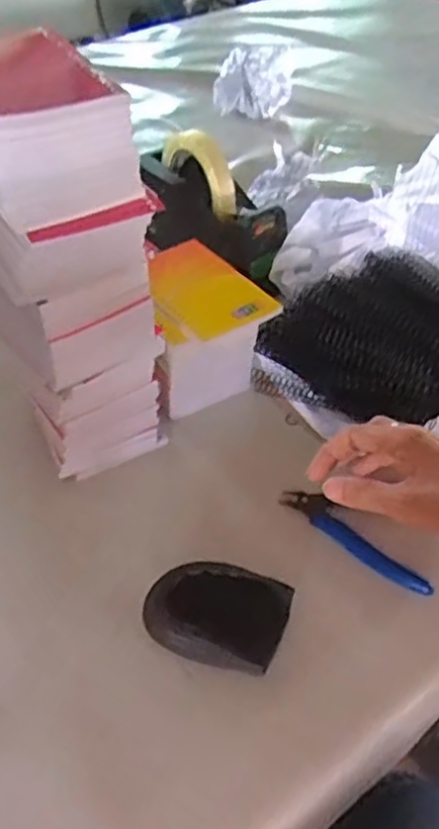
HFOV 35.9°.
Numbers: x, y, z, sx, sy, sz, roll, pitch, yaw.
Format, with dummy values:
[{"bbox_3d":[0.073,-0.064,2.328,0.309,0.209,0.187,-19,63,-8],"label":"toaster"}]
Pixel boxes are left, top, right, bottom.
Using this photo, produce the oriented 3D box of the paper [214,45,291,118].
[{"bbox_3d":[0.050,-0.504,1.034,0.115,0.094,0.081,0,45,1],"label":"paper"}]

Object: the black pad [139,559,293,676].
[{"bbox_3d":[-0.002,0.131,0.440,0.085,0.027,0.063,14,47,15],"label":"black pad"}]

